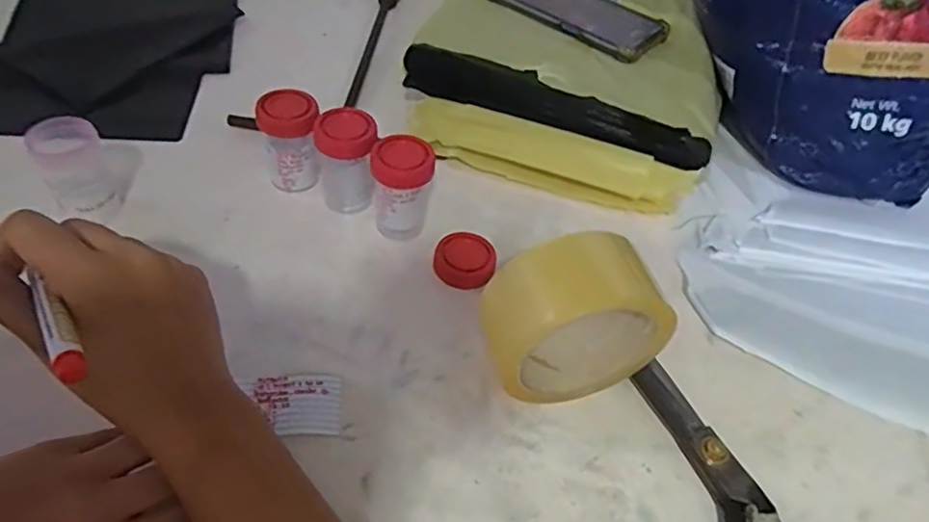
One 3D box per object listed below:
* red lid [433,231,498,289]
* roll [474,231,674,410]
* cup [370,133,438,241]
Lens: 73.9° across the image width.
[{"bbox_3d":[0.001,-0.001,0.437,0.043,0.016,0.040,3,49,-4],"label":"red lid"},{"bbox_3d":[0.060,0.035,0.351,0.101,0.107,0.042,-5,50,-11],"label":"roll"},{"bbox_3d":[-0.043,-0.051,0.440,0.043,0.072,0.039,-5,50,-11],"label":"cup"}]

